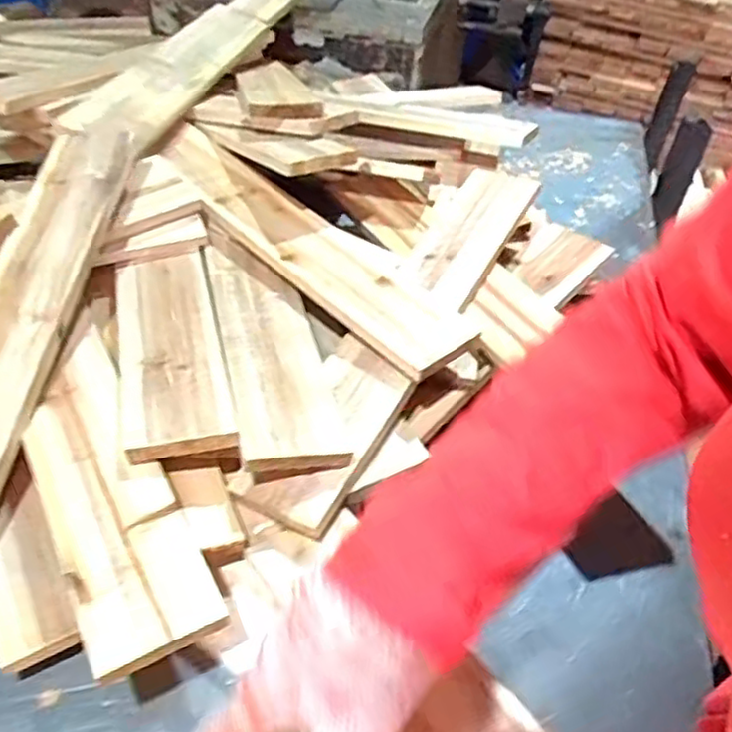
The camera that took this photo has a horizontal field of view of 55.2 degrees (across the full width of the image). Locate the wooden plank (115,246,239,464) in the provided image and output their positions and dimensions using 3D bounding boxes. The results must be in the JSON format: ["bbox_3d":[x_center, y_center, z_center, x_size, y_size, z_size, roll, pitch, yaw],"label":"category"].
[{"bbox_3d":[-0.166,-0.027,0.587,0.082,0.018,0.255,-6,43,-15],"label":"wooden plank"}]

